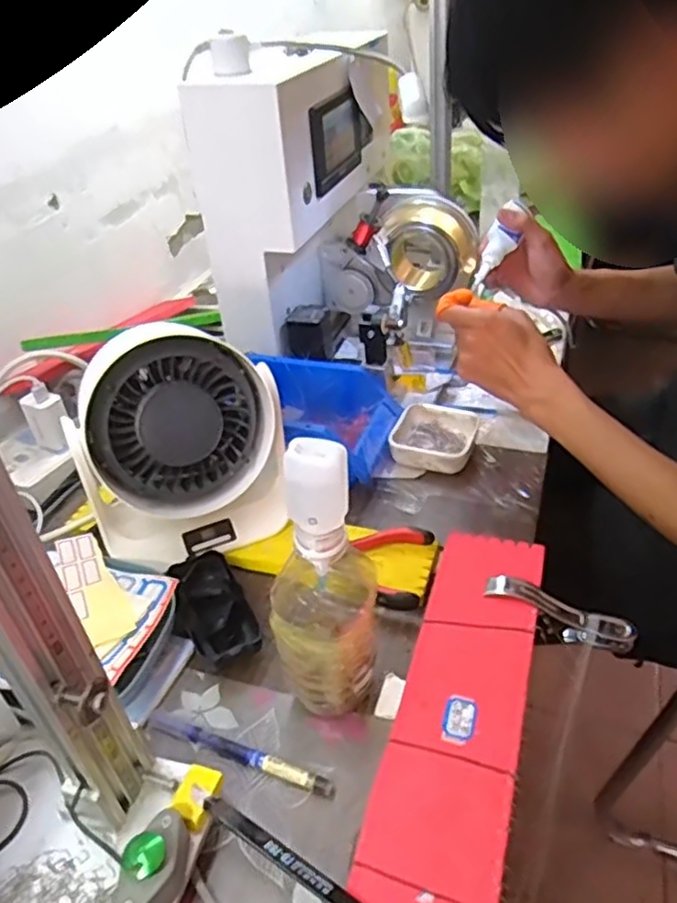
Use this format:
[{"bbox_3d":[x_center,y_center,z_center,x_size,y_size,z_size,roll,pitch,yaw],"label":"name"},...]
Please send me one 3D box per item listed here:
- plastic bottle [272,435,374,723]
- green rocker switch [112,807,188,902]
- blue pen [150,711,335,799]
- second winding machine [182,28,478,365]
[{"bbox_3d":[-0.010,0.083,0.436,0.065,0.216,0.059,2,38,10],"label":"plastic bottle"},{"bbox_3d":[-0.102,0.231,0.381,0.026,0.036,0.059,3,38,11],"label":"green rocker switch"},{"bbox_3d":[-0.069,0.205,0.468,0.141,0.010,0.012,13,41,23],"label":"blue pen"},{"bbox_3d":[0.016,-0.279,0.774,0.261,0.302,0.295,5,38,13],"label":"second winding machine"}]

